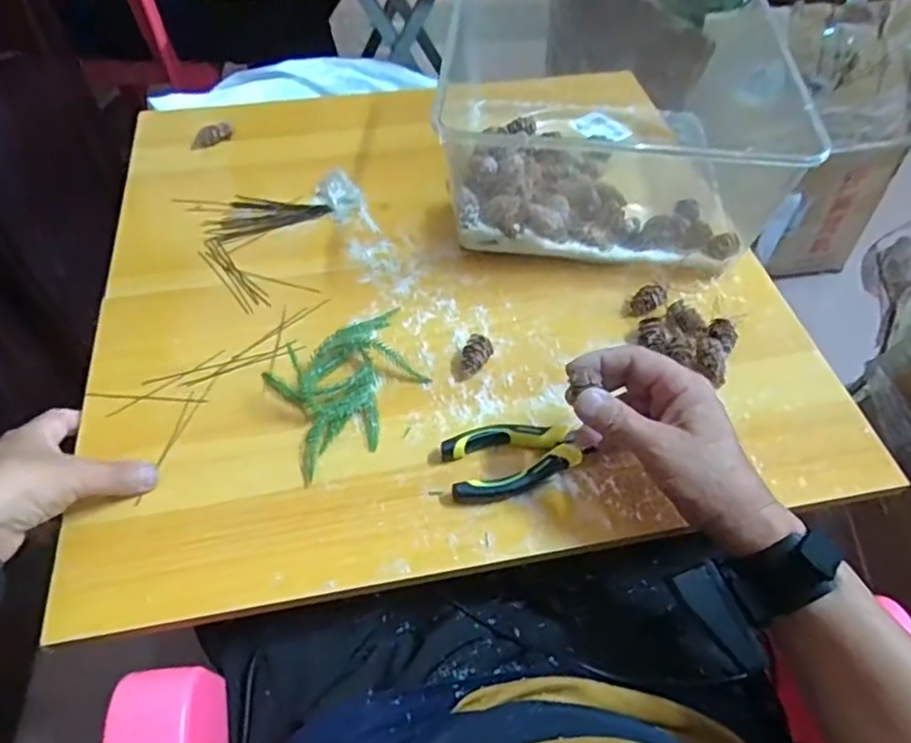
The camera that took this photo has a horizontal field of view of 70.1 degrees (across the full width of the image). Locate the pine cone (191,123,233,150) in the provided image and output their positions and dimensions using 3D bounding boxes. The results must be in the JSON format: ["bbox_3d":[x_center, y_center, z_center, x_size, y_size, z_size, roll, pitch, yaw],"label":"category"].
[{"bbox_3d":[-0.264,-0.257,0.703,0.046,0.019,0.018,-17,55,-13],"label":"pine cone"}]

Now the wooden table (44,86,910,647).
[{"bbox_3d":[-0.018,-0.103,0.599,0.576,0.025,0.567,-8,53,-7],"label":"wooden table"}]

